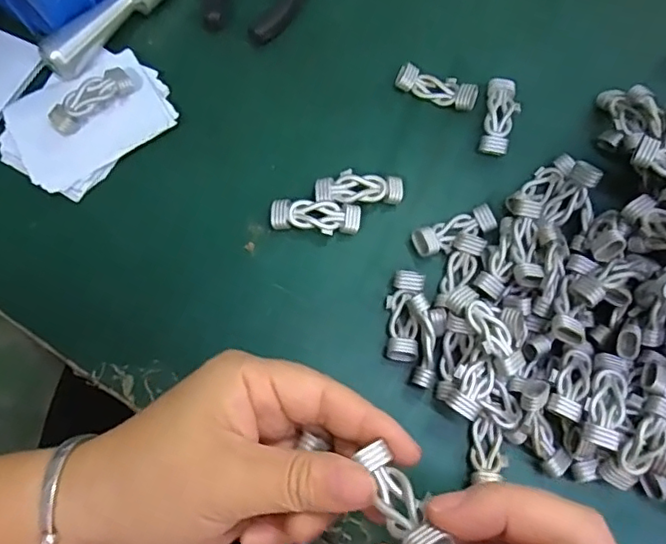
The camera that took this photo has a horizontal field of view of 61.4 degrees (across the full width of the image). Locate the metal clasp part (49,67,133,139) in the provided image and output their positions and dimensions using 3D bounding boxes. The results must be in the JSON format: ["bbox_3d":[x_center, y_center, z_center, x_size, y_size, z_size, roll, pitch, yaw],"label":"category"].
[{"bbox_3d":[-0.129,-0.091,0.298,0.047,0.017,0.014,-39,79,-10],"label":"metal clasp part"}]

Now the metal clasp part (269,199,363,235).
[{"bbox_3d":[-0.009,-0.028,0.294,0.046,0.011,0.017,6,75,1],"label":"metal clasp part"}]

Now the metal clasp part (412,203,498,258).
[{"bbox_3d":[0.064,-0.021,0.293,0.045,0.012,0.016,-23,76,-6],"label":"metal clasp part"}]

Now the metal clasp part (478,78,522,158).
[{"bbox_3d":[0.093,-0.087,0.313,0.017,0.011,0.045,10,75,3],"label":"metal clasp part"}]

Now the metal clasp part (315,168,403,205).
[{"bbox_3d":[0.014,-0.044,0.300,0.045,0.012,0.018,-2,75,-1],"label":"metal clasp part"}]

